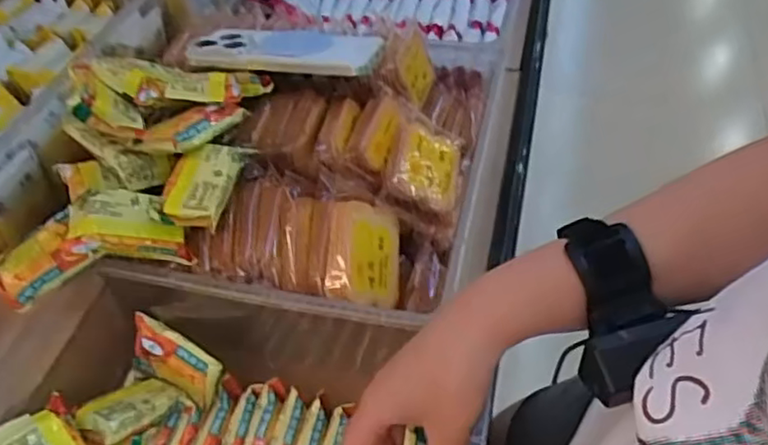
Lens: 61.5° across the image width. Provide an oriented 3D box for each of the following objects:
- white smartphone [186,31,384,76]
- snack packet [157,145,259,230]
[{"bbox_3d":[-0.081,-0.147,0.539,0.152,0.011,0.080,7,38,9],"label":"white smartphone"},{"bbox_3d":[-0.124,-0.030,0.445,0.044,0.023,0.066,5,50,8],"label":"snack packet"}]

